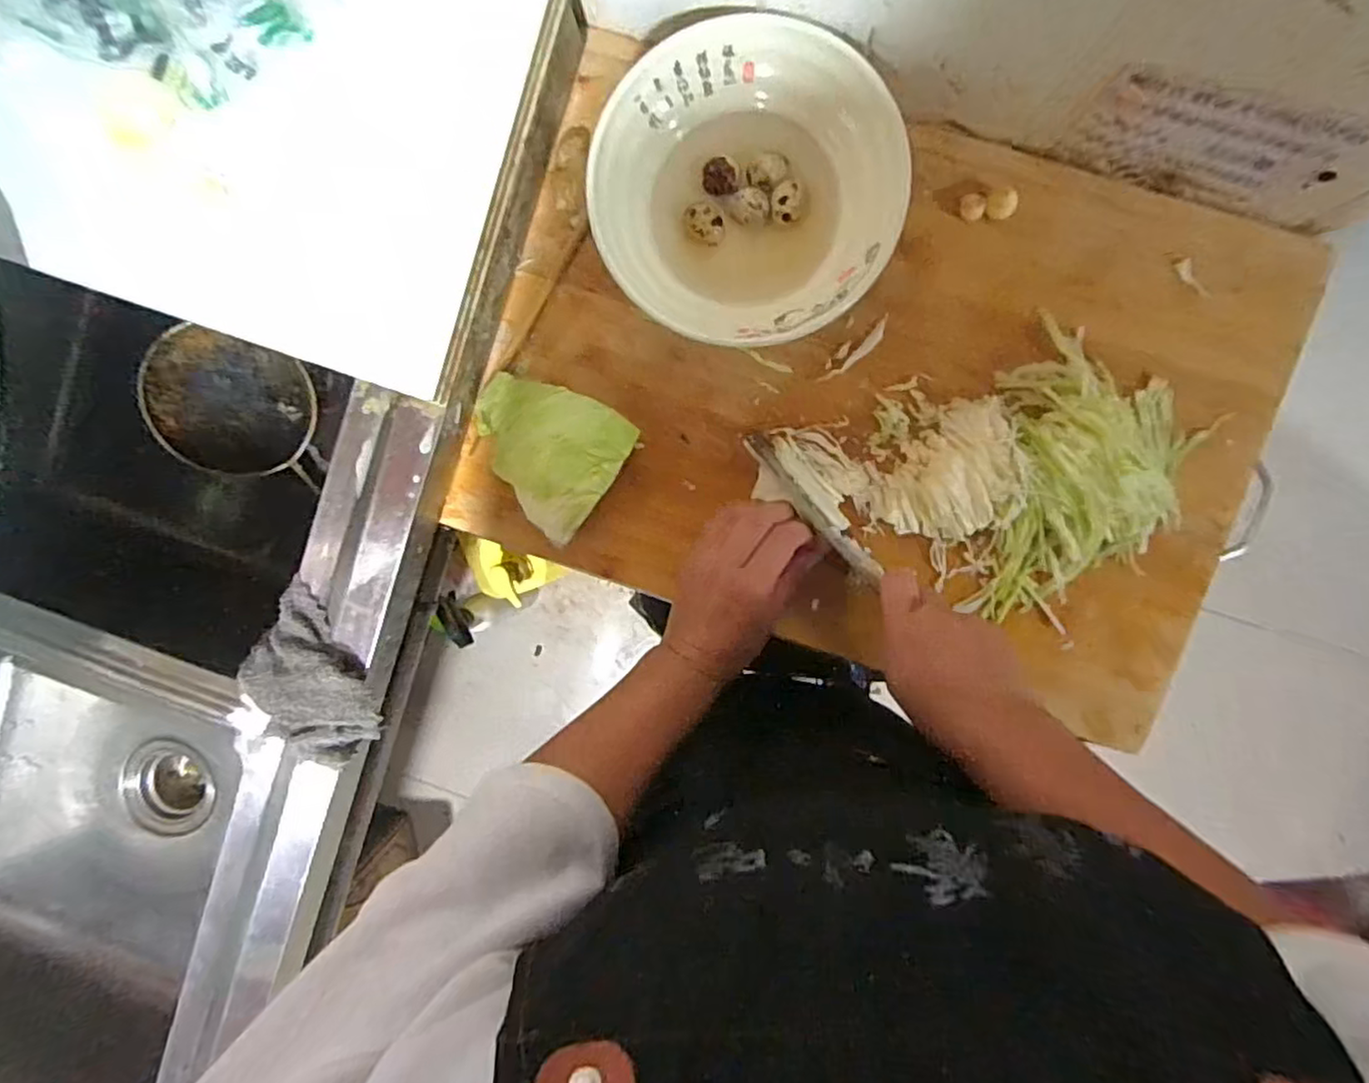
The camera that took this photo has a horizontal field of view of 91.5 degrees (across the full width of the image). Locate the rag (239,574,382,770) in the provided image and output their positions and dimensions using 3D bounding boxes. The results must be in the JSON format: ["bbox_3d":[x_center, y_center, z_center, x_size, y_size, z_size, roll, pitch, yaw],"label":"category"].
[{"bbox_3d":[-0.274,0.103,0.478,0.081,0.033,0.121,-39,91,6],"label":"rag"}]

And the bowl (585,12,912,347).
[{"bbox_3d":[0.040,-0.232,0.454,0.188,0.069,0.198,0,94,4],"label":"bowl"}]

